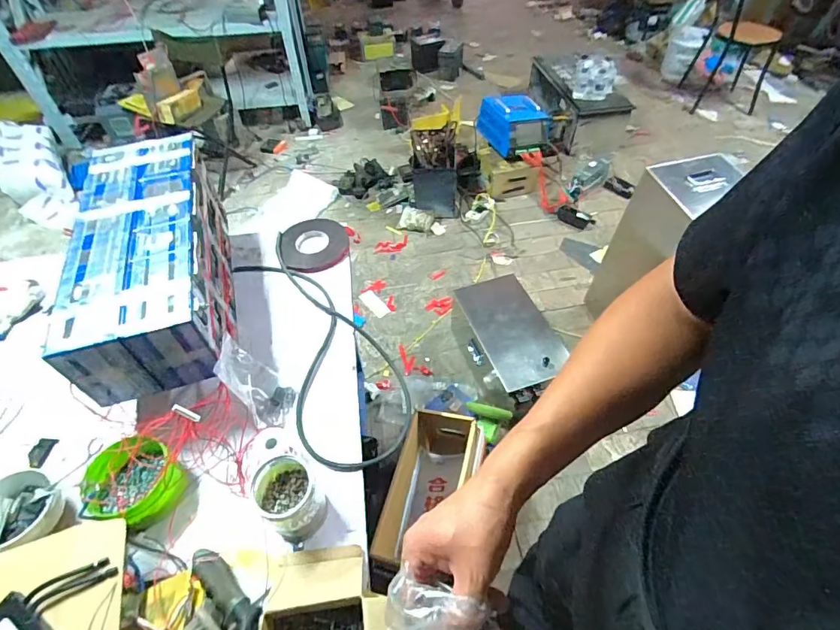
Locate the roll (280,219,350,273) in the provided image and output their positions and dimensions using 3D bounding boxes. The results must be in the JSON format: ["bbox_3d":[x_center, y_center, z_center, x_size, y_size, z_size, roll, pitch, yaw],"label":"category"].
[{"bbox_3d":[-0.251,-0.168,1.055,0.157,0.027,0.162,-1,50,1],"label":"roll"}]

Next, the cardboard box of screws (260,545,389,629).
[{"bbox_3d":[-0.119,0.377,0.563,0.152,0.056,0.156,-8,50,-5],"label":"cardboard box of screws"}]

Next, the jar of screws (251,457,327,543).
[{"bbox_3d":[-0.187,0.259,0.636,0.091,0.119,0.083,-1,50,1],"label":"jar of screws"}]

